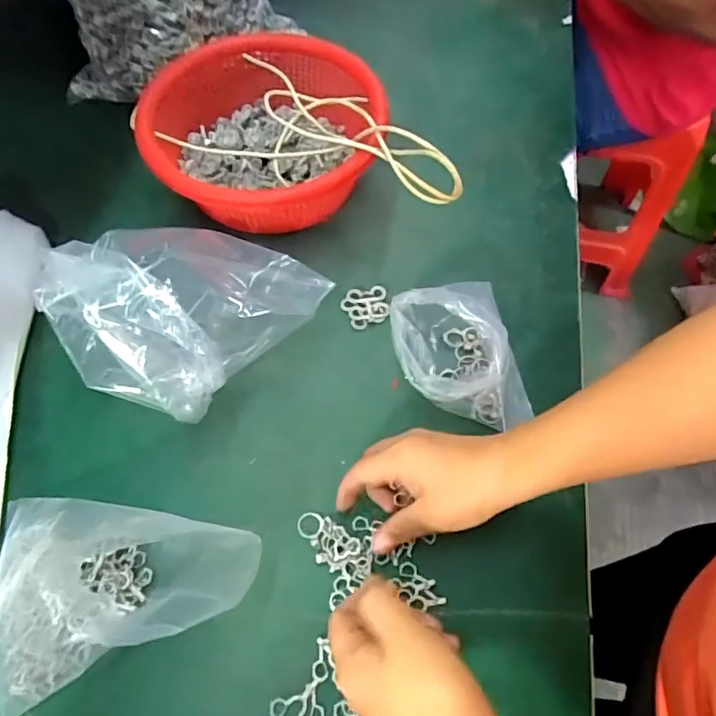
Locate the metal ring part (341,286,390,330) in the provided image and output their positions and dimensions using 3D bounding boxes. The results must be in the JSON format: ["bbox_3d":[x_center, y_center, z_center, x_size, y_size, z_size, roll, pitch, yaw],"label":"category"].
[{"bbox_3d":[0.008,-0.048,0.493,0.040,0.008,0.038,-16,65,-9],"label":"metal ring part"}]

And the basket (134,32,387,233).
[{"bbox_3d":[-0.085,-0.214,0.522,0.212,0.100,0.216,0,64,-1],"label":"basket"}]

